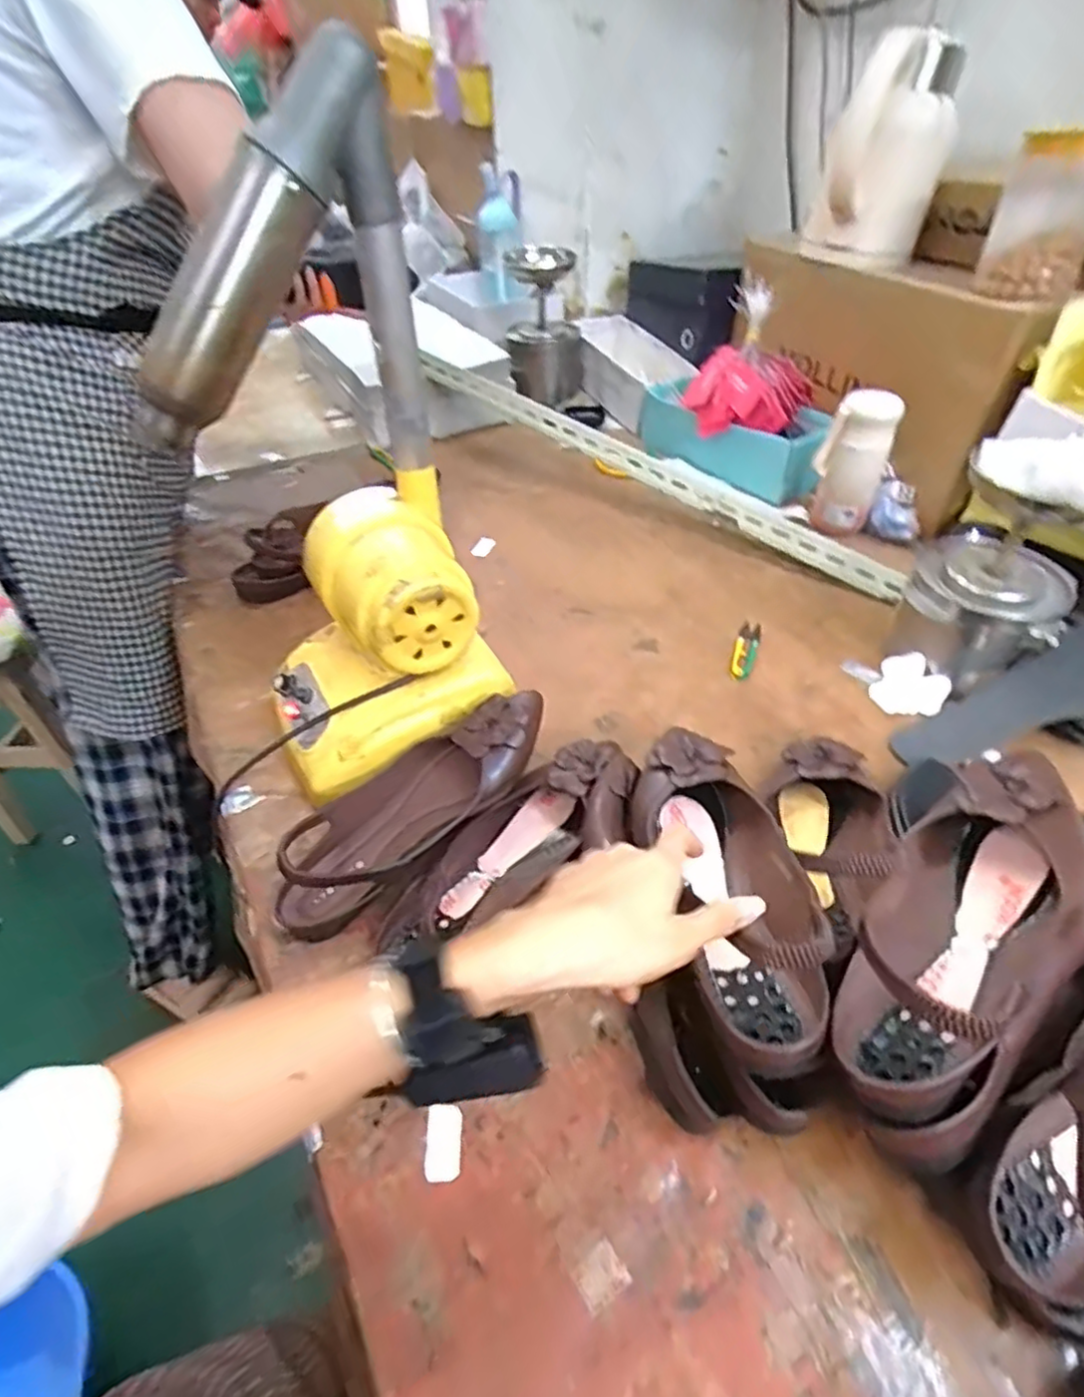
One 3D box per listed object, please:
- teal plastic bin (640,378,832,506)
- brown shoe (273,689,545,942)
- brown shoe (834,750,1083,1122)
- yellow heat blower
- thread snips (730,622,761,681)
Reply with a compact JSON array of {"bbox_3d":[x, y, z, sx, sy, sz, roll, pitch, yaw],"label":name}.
[{"bbox_3d":[0.299,-0.410,1.045,0.136,0.091,0.336,-29,50,-26],"label":"teal plastic bin"},{"bbox_3d":[-0.105,0.085,0.555,0.264,0.079,0.096,-40,54,-18],"label":"brown shoe"},{"bbox_3d":[0.256,0.126,0.390,0.103,0.074,0.258,32,53,31],"label":"brown shoe"},{"bbox_3d":[-0.157,-0.158,0.504,0.202,0.453,0.163,-20,46,-18],"label":"yellow heat blower"},{"bbox_3d":[0.230,-0.054,0.752,0.025,0.012,0.092,15,46,17],"label":"thread snips"}]

